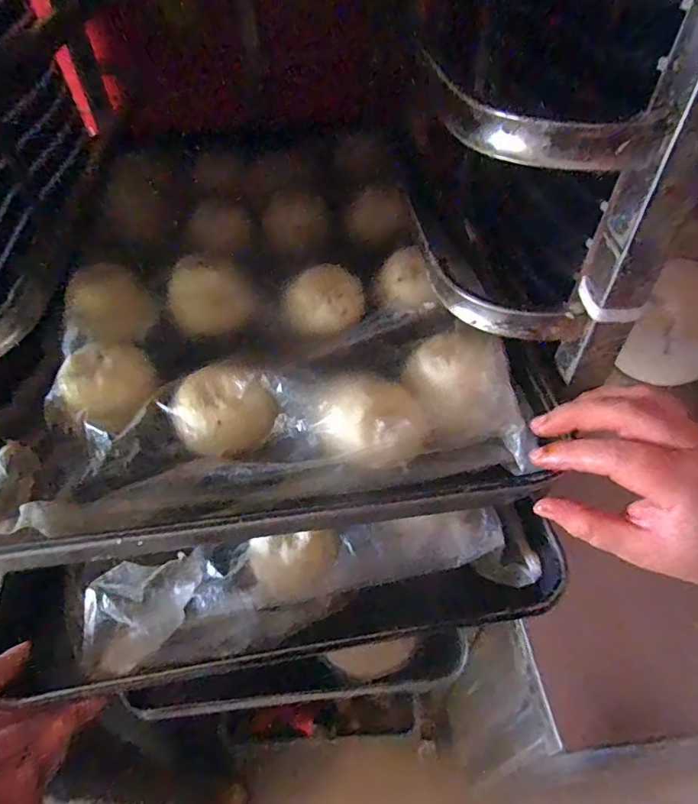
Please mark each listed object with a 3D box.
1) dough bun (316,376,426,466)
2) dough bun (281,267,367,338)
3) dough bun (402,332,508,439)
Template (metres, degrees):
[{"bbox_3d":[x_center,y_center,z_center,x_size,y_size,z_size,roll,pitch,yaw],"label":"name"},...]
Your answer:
[{"bbox_3d":[0.014,0.012,0.318,0.059,0.030,0.053,-30,54,-22],"label":"dough bun"},{"bbox_3d":[-0.020,-0.086,0.412,0.065,0.029,0.065,-6,49,-3],"label":"dough bun"},{"bbox_3d":[0.070,-0.012,0.332,0.061,0.033,0.068,-9,49,-5],"label":"dough bun"}]

